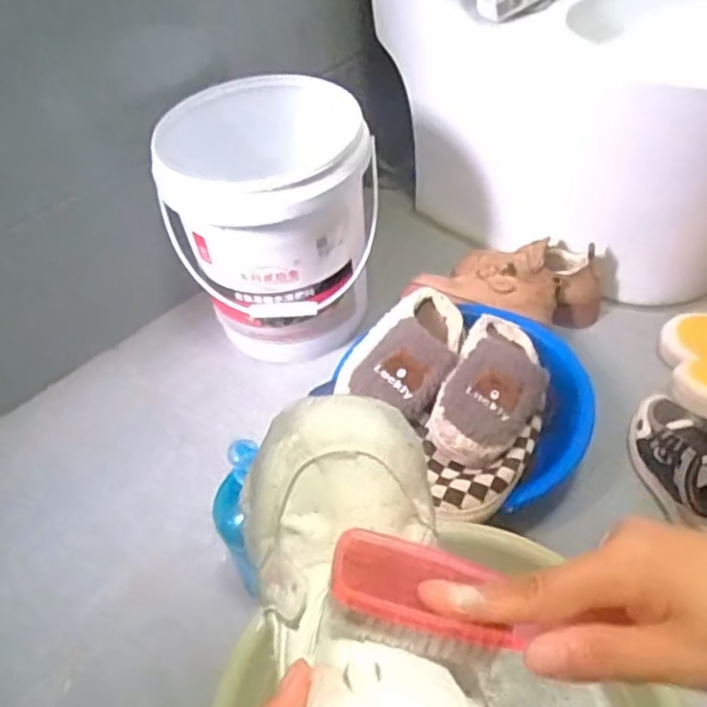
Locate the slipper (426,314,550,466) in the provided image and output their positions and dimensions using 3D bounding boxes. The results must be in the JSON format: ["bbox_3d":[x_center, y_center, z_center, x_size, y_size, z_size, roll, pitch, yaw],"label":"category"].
[{"bbox_3d":[0.177,0.032,0.836,0.110,0.066,0.234,15,50,20],"label":"slipper"}]

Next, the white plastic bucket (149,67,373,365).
[{"bbox_3d":[-0.117,-0.193,1.054,0.285,0.339,0.282,-3,46,4],"label":"white plastic bucket"}]

